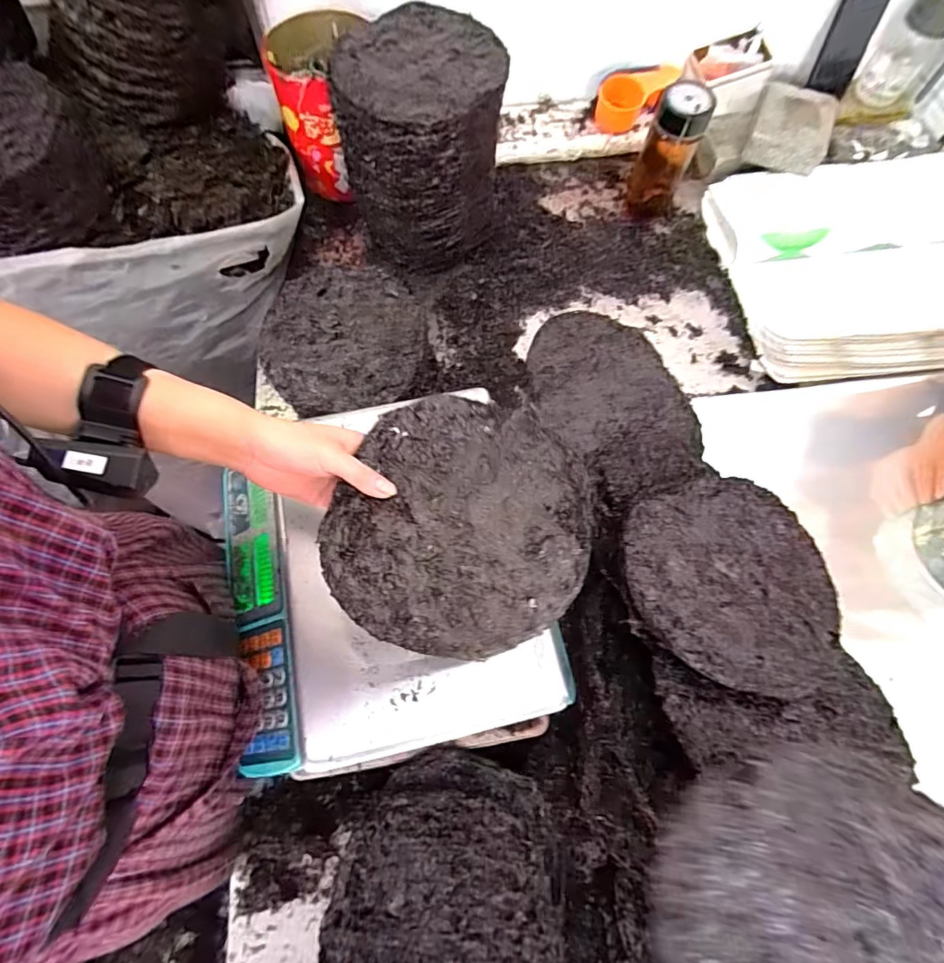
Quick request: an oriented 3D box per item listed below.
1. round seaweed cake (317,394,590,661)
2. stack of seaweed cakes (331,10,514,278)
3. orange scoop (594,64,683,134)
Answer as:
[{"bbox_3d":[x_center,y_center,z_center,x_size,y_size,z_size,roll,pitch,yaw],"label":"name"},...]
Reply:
[{"bbox_3d":[-0.013,0.024,0.361,0.187,0.034,0.193,0,70,-1],"label":"round seaweed cake"},{"bbox_3d":[-0.064,-0.444,0.682,0.199,0.265,0.193,9,70,2],"label":"stack of seaweed cakes"},{"bbox_3d":[0.283,-0.665,0.840,0.127,0.059,0.093,12,70,3],"label":"orange scoop"}]

